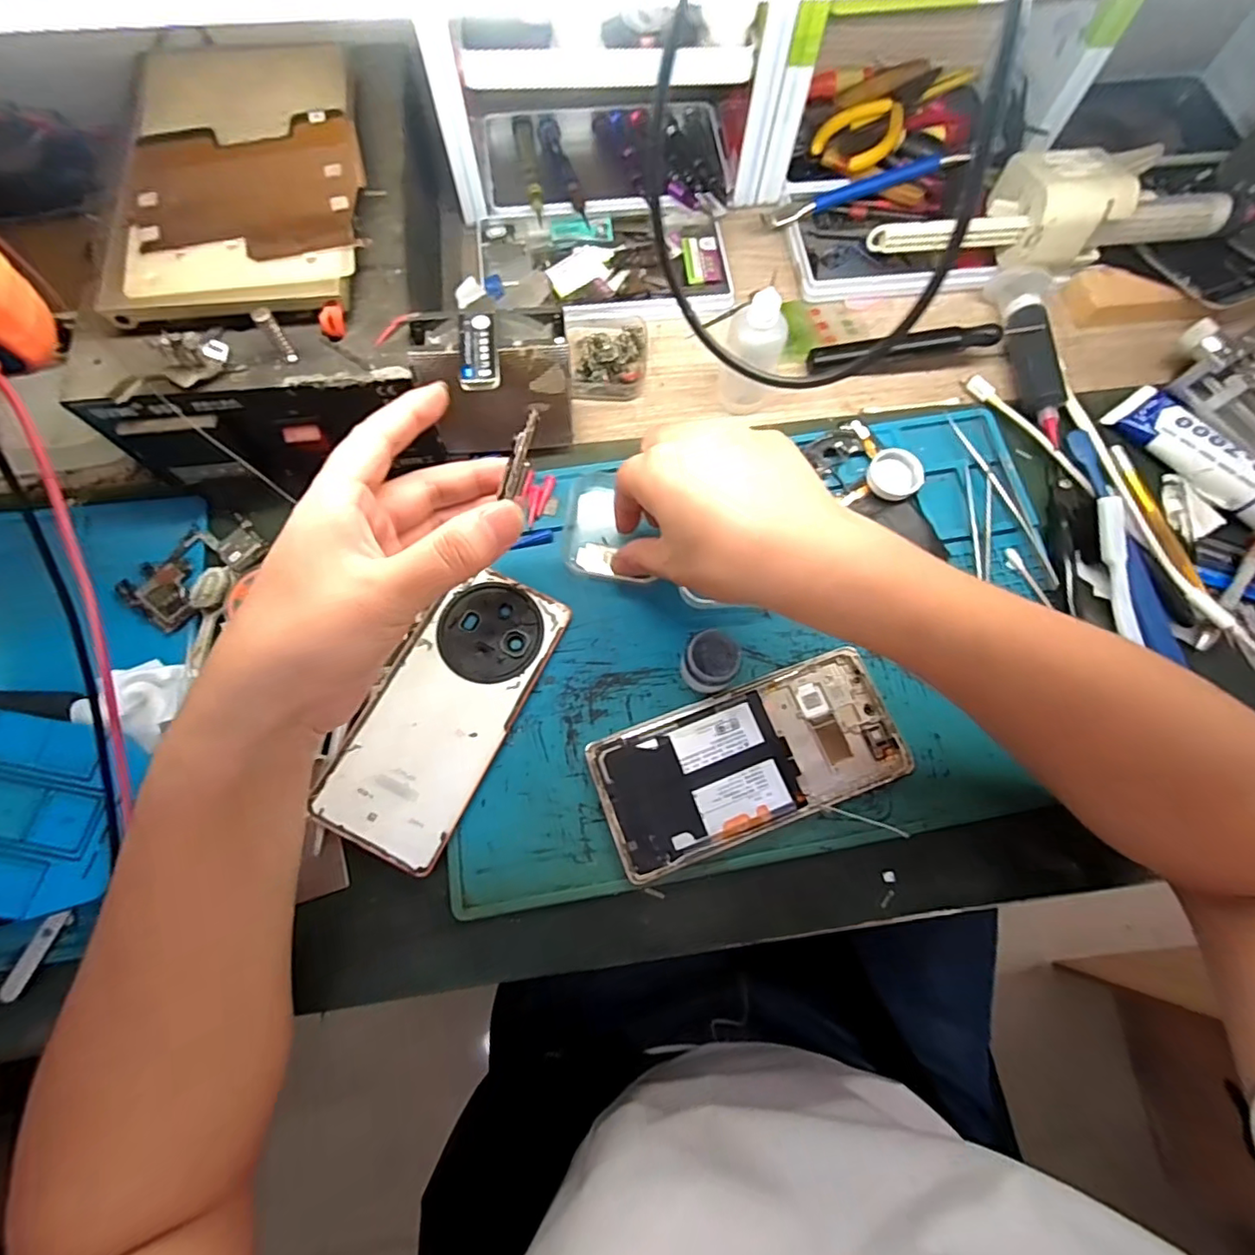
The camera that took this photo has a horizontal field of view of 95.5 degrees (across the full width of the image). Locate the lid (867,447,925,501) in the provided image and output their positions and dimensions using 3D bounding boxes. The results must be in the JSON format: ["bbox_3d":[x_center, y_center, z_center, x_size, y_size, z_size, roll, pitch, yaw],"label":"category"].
[{"bbox_3d":[0.168,-0.096,0.358,0.031,0.013,0.031,0,73,-1],"label":"lid"}]

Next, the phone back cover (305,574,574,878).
[{"bbox_3d":[-0.100,0.043,0.314,0.074,0.007,0.160,26,74,7],"label":"phone back cover"}]

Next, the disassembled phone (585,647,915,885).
[{"bbox_3d":[0.066,0.071,0.309,0.162,0.009,0.075,-20,74,-7],"label":"disassembled phone"}]

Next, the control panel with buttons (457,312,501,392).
[{"bbox_3d":[-0.074,-0.138,0.284,0.019,0.006,0.044,-7,73,-3],"label":"control panel with buttons"}]

